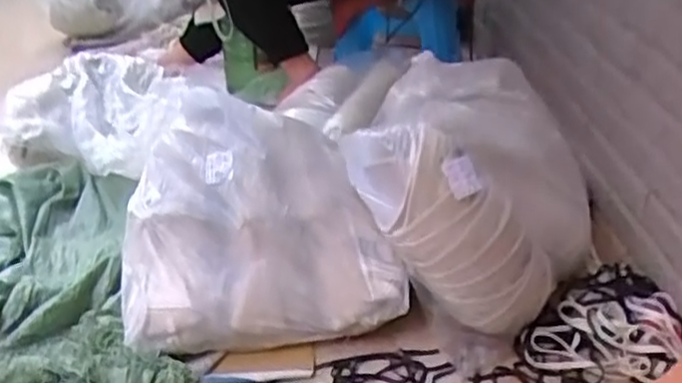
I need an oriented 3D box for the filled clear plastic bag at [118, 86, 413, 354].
[{"bbox_3d":[-0.132,0.033,1.096,0.391,0.240,0.337,-6,31,-8],"label":"filled clear plastic bag"}]

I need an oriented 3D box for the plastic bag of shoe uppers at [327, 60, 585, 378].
[{"bbox_3d":[0.171,0.010,1.082,0.286,0.315,0.314,-28,38,-33],"label":"plastic bag of shoe uppers"}]

